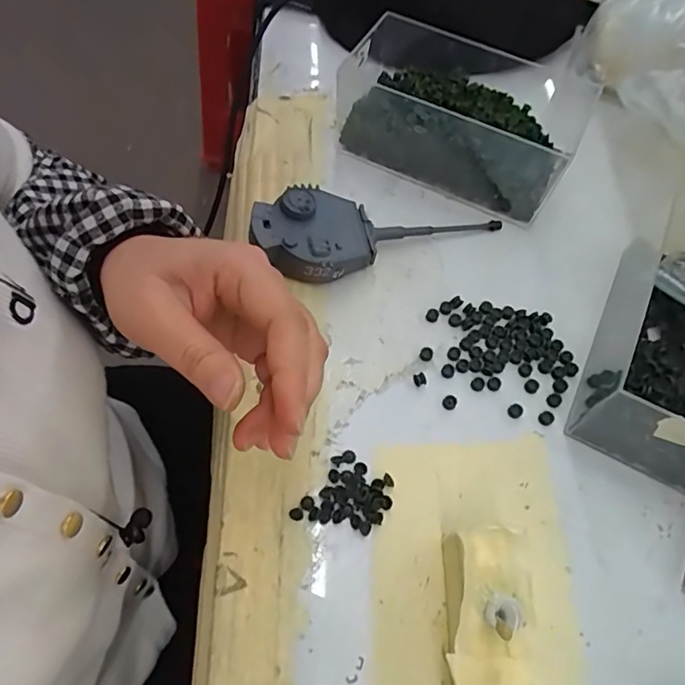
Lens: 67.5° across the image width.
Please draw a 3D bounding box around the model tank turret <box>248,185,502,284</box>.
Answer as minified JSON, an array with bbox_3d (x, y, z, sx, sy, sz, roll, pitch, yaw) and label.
[{"bbox_3d":[0.024,-0.090,0.369,0.181,0.044,0.069,-24,66,-14],"label":"model tank turret"}]

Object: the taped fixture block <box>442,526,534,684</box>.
[{"bbox_3d":[0.070,0.140,0.255,0.042,0.035,0.085,5,62,-2],"label":"taped fixture block"}]

